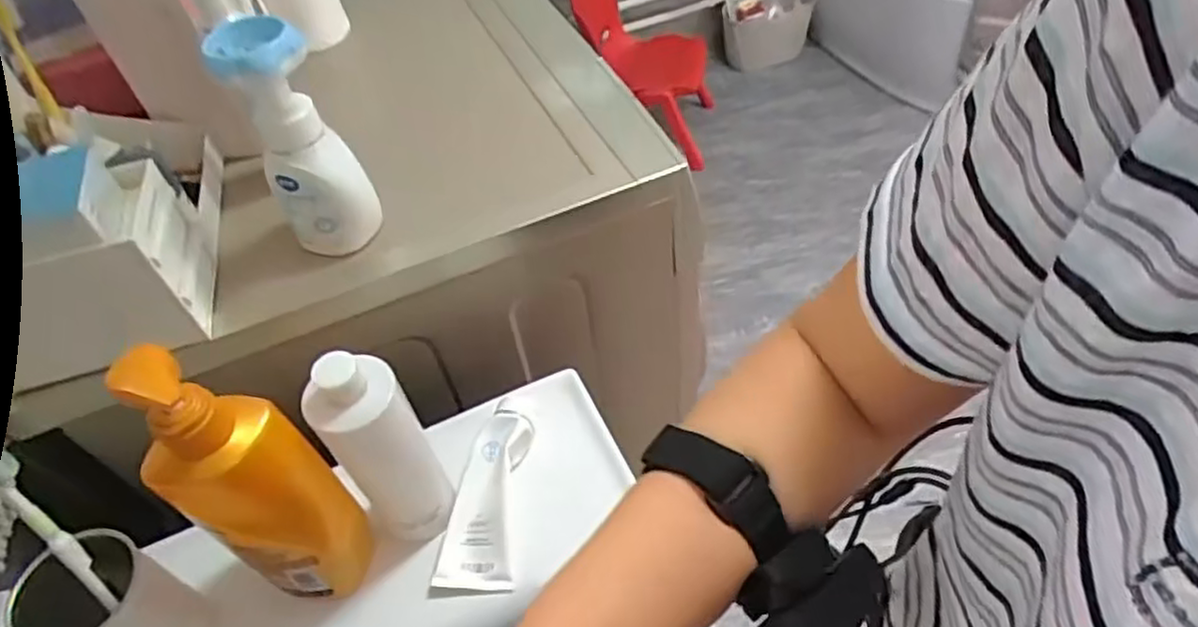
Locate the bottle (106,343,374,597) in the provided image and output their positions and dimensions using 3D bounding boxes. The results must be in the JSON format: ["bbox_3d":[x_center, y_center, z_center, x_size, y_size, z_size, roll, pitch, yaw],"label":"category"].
[{"bbox_3d":[-0.210,0.117,0.454,0.049,0.265,0.079,29,58,28],"label":"bottle"}]

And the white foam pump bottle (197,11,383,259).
[{"bbox_3d":[-0.223,-0.123,0.541,0.063,0.185,0.059,-34,54,-21],"label":"white foam pump bottle"}]

